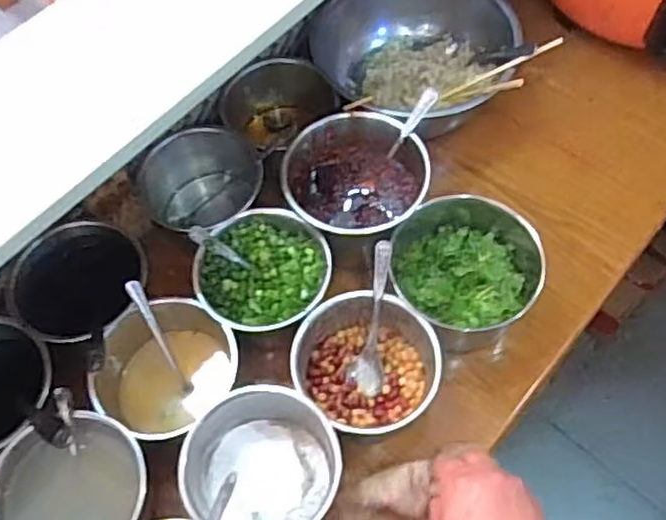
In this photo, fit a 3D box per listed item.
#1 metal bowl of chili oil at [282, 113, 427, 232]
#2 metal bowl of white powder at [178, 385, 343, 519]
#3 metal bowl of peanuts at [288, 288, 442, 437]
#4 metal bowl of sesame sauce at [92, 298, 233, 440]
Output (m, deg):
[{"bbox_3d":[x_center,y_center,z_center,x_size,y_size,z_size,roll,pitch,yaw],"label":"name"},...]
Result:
[{"bbox_3d":[0.023,-0.084,0.716,0.145,0.080,0.129,4,62,5],"label":"metal bowl of chili oil"},{"bbox_3d":[-0.060,0.191,0.609,0.130,0.081,0.127,-1,61,2],"label":"metal bowl of white powder"},{"bbox_3d":[0.032,0.104,0.648,0.130,0.084,0.123,-1,61,2],"label":"metal bowl of peanuts"},{"bbox_3d":[-0.161,0.107,0.661,0.119,0.092,0.127,-1,61,2],"label":"metal bowl of sesame sauce"}]

